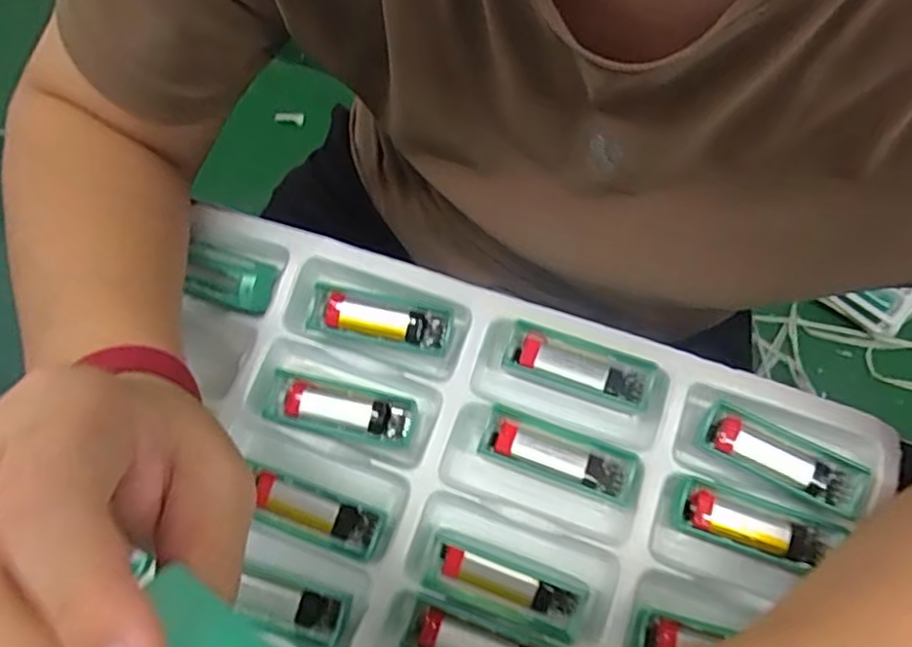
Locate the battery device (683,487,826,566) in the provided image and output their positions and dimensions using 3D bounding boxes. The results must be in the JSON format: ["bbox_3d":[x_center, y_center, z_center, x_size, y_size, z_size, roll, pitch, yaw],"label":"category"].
[{"bbox_3d":[0.149,0.103,0.332,0.066,0.014,0.018,19,75,8],"label":"battery device"}]

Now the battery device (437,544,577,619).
[{"bbox_3d":[0.026,0.130,0.328,0.071,0.013,0.014,19,74,8],"label":"battery device"}]

